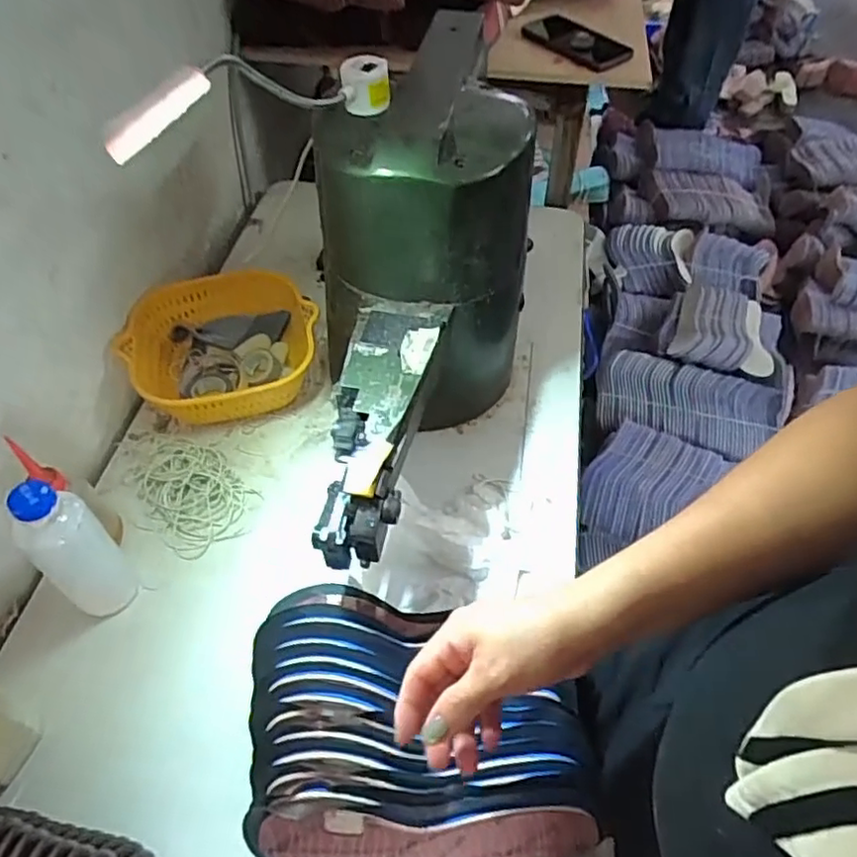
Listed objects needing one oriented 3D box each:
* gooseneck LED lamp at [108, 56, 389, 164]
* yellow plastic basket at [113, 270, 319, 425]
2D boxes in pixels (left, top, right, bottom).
[{"bbox_3d":[-0.098,-0.228,0.435,0.051,0.046,0.313,14,34,11],"label":"gooseneck LED lamp"},{"bbox_3d":[-0.242,-0.091,0.769,0.212,0.085,0.200,-7,53,-5],"label":"yellow plastic basket"}]

